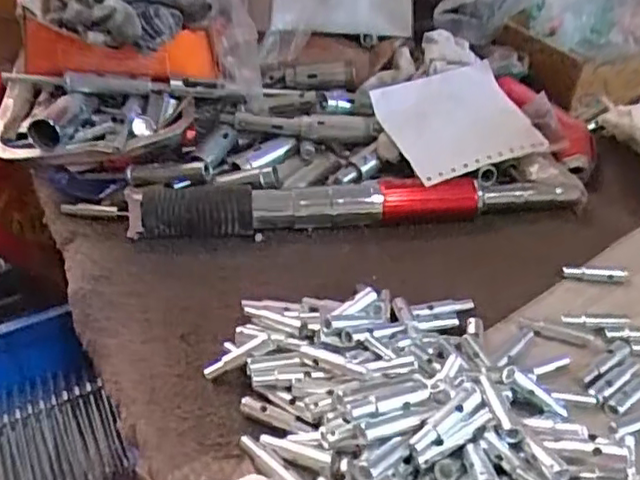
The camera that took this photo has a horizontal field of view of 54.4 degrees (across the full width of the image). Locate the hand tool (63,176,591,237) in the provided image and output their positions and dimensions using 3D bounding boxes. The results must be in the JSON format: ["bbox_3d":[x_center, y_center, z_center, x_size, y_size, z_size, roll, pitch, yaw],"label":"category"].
[{"bbox_3d":[0.007,-0.027,0.527,0.447,0.031,0.049,0,38,-1],"label":"hand tool"}]

